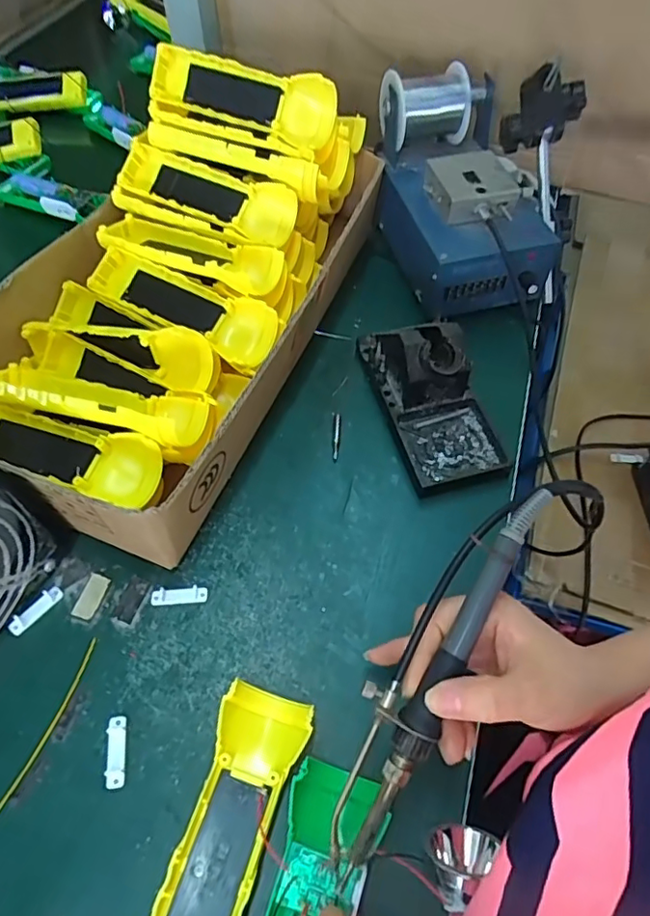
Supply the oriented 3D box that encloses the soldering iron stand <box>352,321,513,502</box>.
[{"bbox_3d":[0.083,-0.057,0.437,0.071,0.070,0.147,-14,58,-9],"label":"soldering iron stand"}]

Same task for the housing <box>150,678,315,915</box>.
[{"bbox_3d":[-0.052,0.207,0.299,0.049,0.024,0.163,13,58,9],"label":"housing"}]

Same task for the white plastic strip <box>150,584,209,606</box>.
[{"bbox_3d":[-0.098,0.092,0.383,0.037,0.004,0.012,-5,57,-3],"label":"white plastic strip"}]

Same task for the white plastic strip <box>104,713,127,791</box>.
[{"bbox_3d":[-0.122,0.171,0.333,0.010,0.005,0.038,-7,57,-4],"label":"white plastic strip"}]

